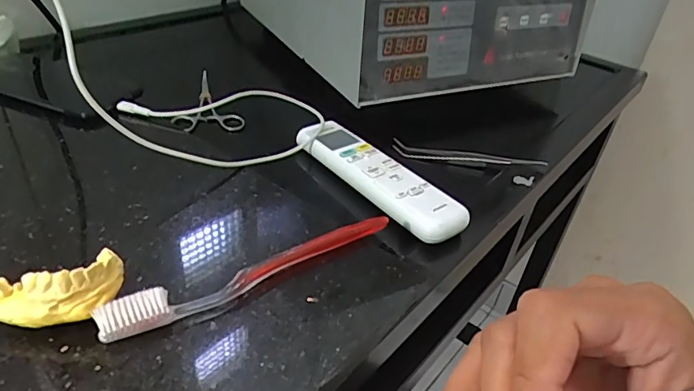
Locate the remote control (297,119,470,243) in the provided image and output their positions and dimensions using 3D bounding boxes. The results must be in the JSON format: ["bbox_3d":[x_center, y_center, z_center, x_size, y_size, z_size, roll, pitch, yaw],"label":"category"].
[{"bbox_3d":[0.023,-0.017,0.414,0.040,0.020,0.175,-21,44,-33],"label":"remote control"}]

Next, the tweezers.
[{"bbox_3d":[0.115,-0.037,0.469,0.141,0.014,0.011,9,35,4],"label":"tweezers"}]

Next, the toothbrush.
[{"bbox_3d":[-0.049,0.044,0.295,0.183,0.016,0.017,-17,42,-30],"label":"toothbrush"}]

